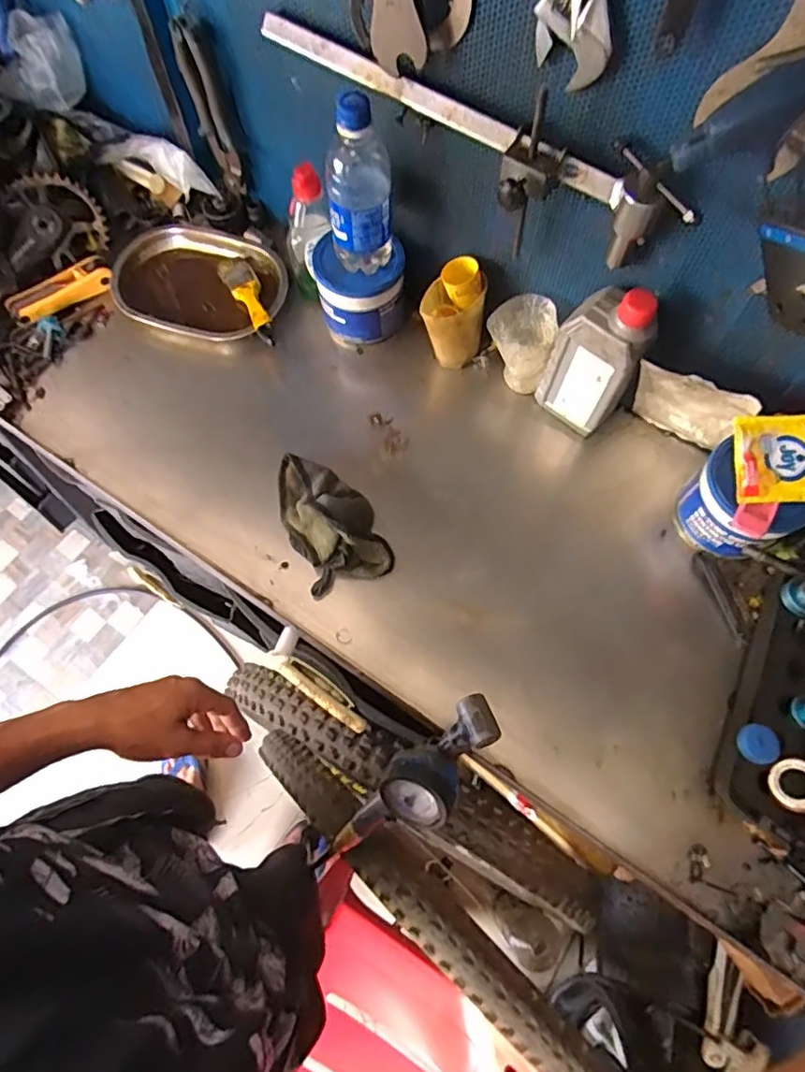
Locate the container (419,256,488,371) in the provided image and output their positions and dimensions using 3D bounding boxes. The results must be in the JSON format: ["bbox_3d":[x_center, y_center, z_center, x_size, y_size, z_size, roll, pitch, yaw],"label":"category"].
[{"bbox_3d":[0.057,-0.254,0.675,0.069,0.106,0.064,5,67,3],"label":"container"}]

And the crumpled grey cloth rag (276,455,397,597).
[{"bbox_3d":[-0.081,-0.028,0.622,0.093,0.045,0.171,-22,68,-8],"label":"crumpled grey cloth rag"}]

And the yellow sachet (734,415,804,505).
[{"bbox_3d":[0.352,-0.070,0.535,0.093,0.006,0.078,-3,87,1],"label":"yellow sachet"}]

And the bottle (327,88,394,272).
[{"bbox_3d":[-0.043,-0.340,0.580,0.062,0.164,0.053,-6,67,-1],"label":"bottle"}]

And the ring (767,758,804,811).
[{"bbox_3d":[0.316,0.200,0.472,0.039,0.004,0.039,-24,45,26],"label":"ring"}]

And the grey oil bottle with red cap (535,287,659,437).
[{"bbox_3d":[0.196,-0.176,0.613,0.087,0.200,0.050,36,72,15],"label":"grey oil bottle with red cap"}]

